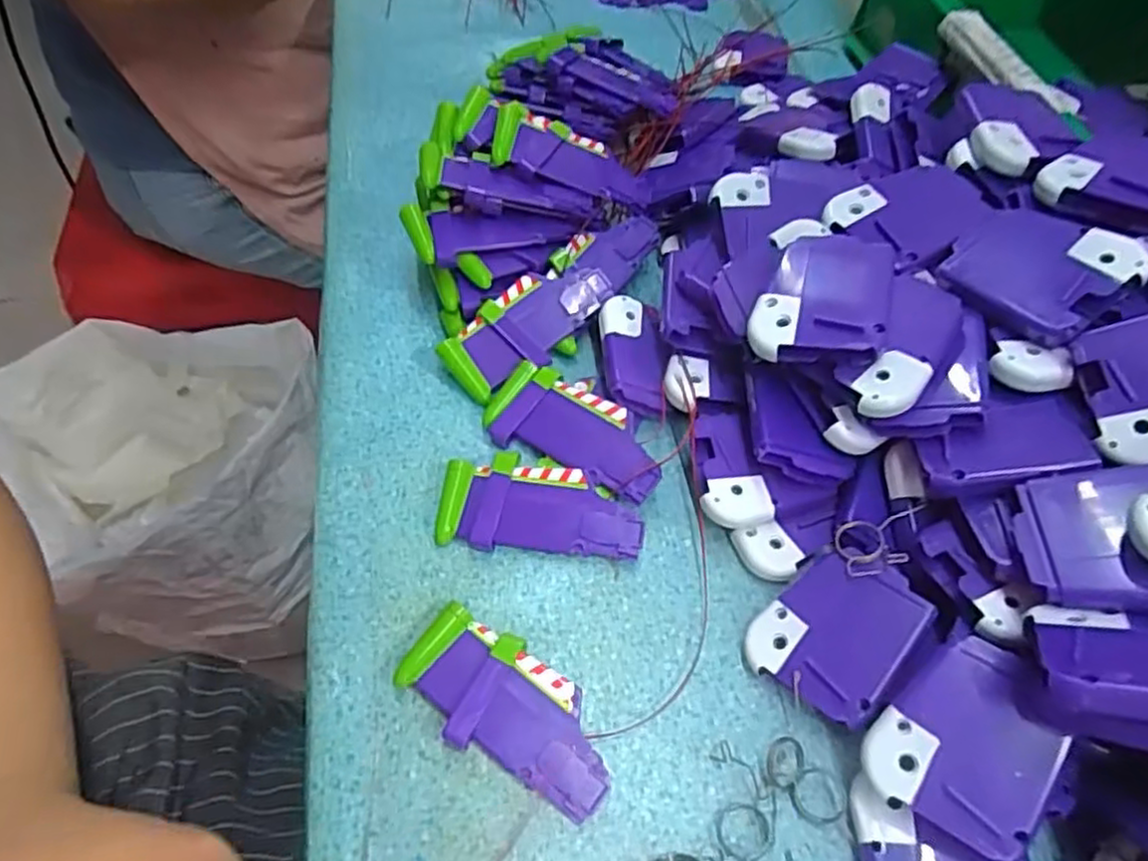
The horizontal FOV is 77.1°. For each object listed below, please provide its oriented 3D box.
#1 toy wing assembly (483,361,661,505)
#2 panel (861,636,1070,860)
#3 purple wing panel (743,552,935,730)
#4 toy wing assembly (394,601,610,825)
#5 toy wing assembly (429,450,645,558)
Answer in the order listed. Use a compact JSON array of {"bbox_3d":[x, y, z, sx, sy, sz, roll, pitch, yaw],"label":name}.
[{"bbox_3d":[0.002,0.001,0.336,0.085,0.017,0.040,24,60,15],"label":"toy wing assembly"},{"bbox_3d":[0.131,0.102,0.240,0.051,0.004,0.060,27,77,25],"label":"panel"},{"bbox_3d":[0.099,0.077,0.276,0.049,0.004,0.056,33,79,37],"label":"purple wing panel"},{"bbox_3d":[-0.024,0.105,0.273,0.089,0.012,0.041,32,62,20],"label":"toy wing assembly"},{"bbox_3d":[-0.015,0.033,0.315,0.086,0.007,0.040,2,72,7],"label":"toy wing assembly"}]

